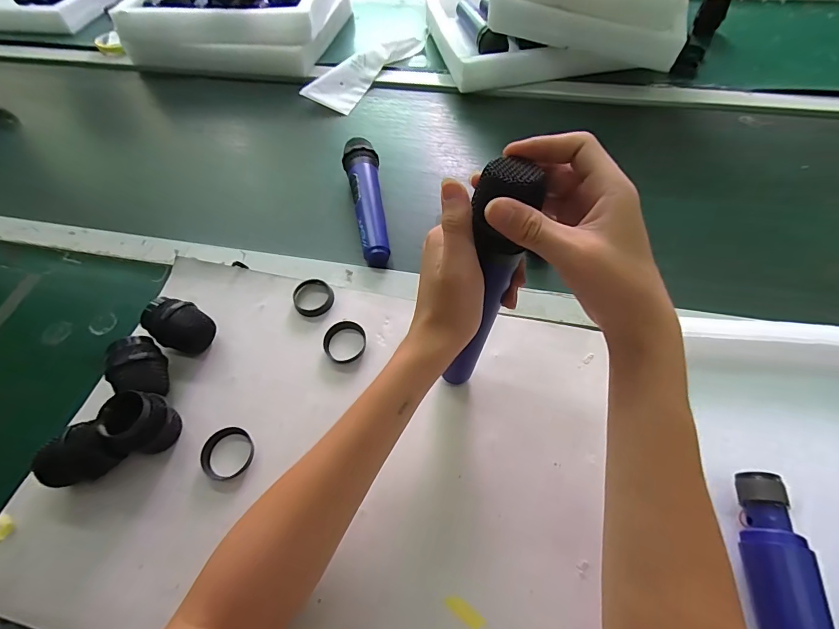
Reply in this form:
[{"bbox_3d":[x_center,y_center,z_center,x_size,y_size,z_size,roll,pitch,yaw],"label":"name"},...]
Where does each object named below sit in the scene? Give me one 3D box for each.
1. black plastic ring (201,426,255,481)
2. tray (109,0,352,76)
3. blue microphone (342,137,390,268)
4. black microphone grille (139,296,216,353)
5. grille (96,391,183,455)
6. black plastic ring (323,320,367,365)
[{"bbox_3d":[-0.170,0.123,0.354,0.043,0.009,0.044,-1,57,2],"label":"black plastic ring"},{"bbox_3d":[-0.340,-0.600,0.764,0.369,0.120,0.305,2,57,4],"label":"tray"},{"bbox_3d":[-0.069,-0.147,0.507,0.044,0.043,0.189,-7,57,-2],"label":"blue microphone"},{"bbox_3d":[-0.245,0.012,0.409,0.052,0.047,0.047,29,63,19],"label":"black microphone grille"},{"bbox_3d":[-0.239,0.096,0.347,0.046,0.061,0.041,-4,57,0],"label":"grille"},{"bbox_3d":[-0.075,0.028,0.406,0.044,0.007,0.044,-1,57,2],"label":"black plastic ring"}]

